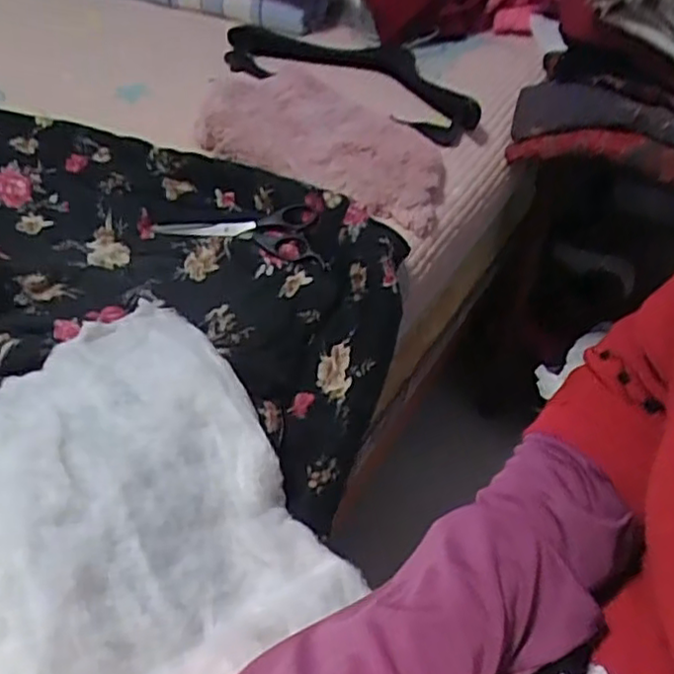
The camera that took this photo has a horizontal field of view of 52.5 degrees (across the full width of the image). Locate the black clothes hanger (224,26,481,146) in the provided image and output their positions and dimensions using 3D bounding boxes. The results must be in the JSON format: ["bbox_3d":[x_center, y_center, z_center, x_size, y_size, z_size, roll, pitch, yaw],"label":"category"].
[{"bbox_3d":[0.016,-0.339,0.867,0.380,0.024,0.186,26,47,22],"label":"black clothes hanger"}]

